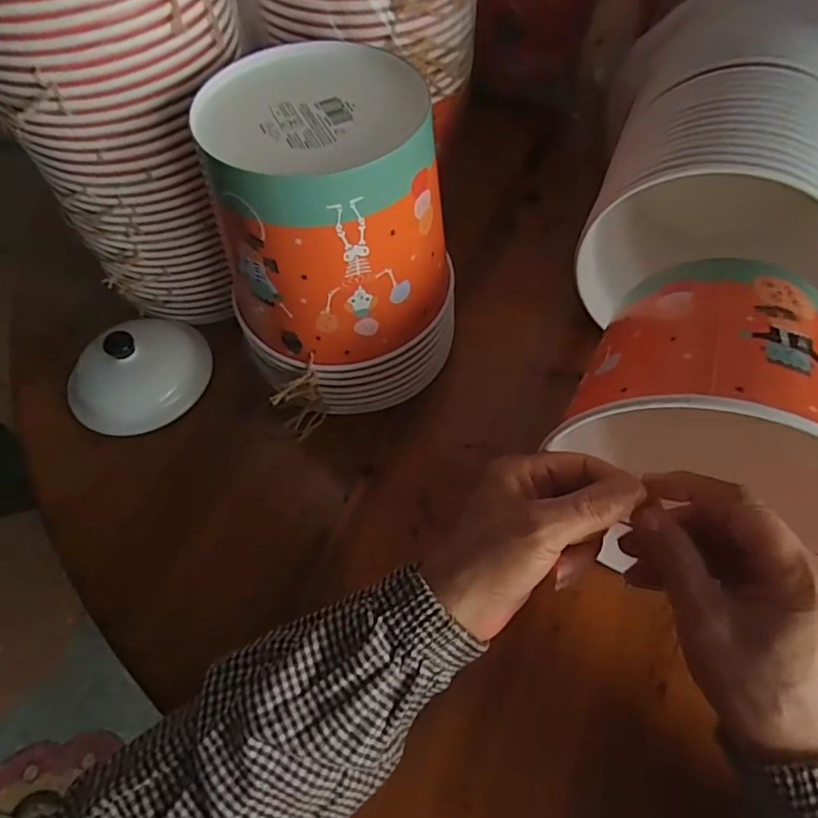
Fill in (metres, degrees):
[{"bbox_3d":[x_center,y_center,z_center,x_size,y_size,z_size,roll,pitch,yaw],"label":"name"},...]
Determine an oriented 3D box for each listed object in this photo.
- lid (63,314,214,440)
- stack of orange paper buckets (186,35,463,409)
[{"bbox_3d":[-0.207,-0.030,0.420,0.092,0.046,0.103,35,65,23],"label":"lid"},{"bbox_3d":[-0.043,-0.098,0.369,0.140,0.197,0.127,-7,57,-1],"label":"stack of orange paper buckets"}]

